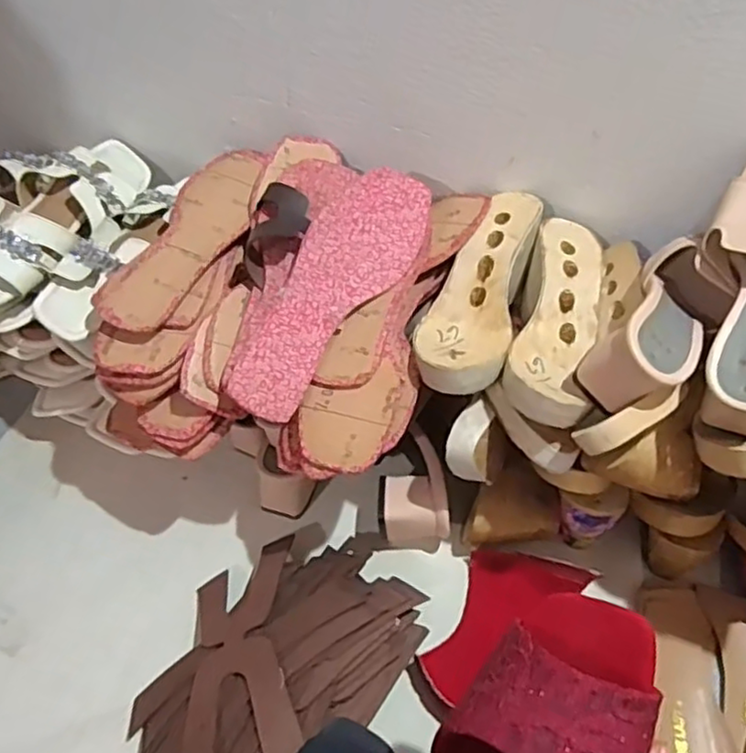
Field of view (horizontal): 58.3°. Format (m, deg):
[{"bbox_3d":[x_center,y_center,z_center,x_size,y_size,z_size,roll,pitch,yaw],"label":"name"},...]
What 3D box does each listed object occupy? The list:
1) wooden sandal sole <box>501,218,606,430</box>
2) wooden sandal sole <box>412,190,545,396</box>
[{"bbox_3d":[0.158,-0.046,0.574,0.066,0.048,0.220,14,50,10],"label":"wooden sandal sole"},{"bbox_3d":[0.091,-0.077,0.588,0.080,0.050,0.229,14,50,11],"label":"wooden sandal sole"}]

